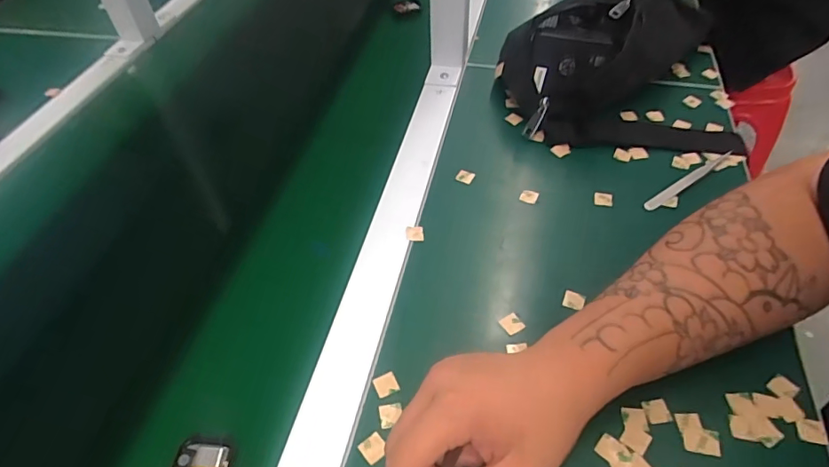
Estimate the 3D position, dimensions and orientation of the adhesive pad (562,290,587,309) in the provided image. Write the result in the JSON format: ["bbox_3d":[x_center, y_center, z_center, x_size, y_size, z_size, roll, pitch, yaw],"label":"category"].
[{"bbox_3d":[0.127,0.053,0.396,0.016,0.006,0.014,17,52,17],"label":"adhesive pad"}]

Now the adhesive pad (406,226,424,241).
[{"bbox_3d":[0.000,-0.001,0.444,0.017,0.005,0.016,-4,48,0],"label":"adhesive pad"}]

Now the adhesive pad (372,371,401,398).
[{"bbox_3d":[-0.020,0.106,0.351,0.016,0.004,0.016,-24,52,-18],"label":"adhesive pad"}]

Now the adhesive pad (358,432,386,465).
[{"bbox_3d":[-0.026,0.137,0.321,0.015,0.004,0.016,-31,54,-22],"label":"adhesive pad"}]

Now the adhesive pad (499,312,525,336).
[{"bbox_3d":[0.076,0.069,0.383,0.016,0.004,0.015,-28,53,-21],"label":"adhesive pad"}]

